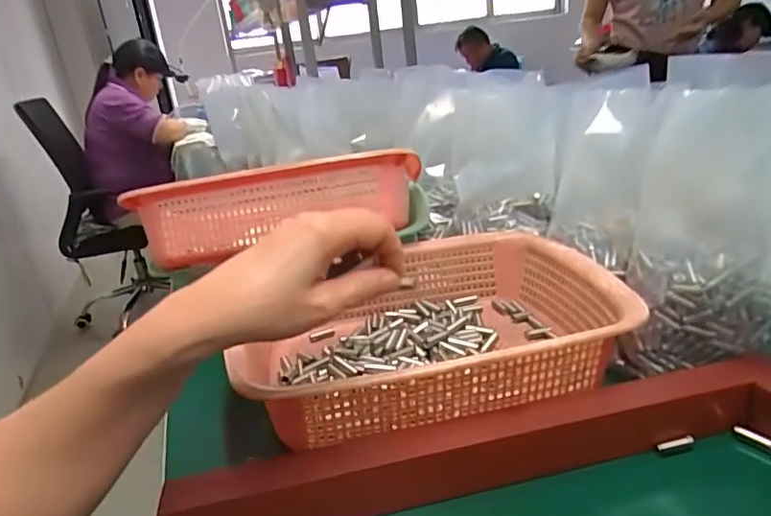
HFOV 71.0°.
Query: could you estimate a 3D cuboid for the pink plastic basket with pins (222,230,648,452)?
[{"bbox_3d":[0.033,0.057,0.442,0.290,0.074,0.222,-10,21,-7],"label":"pink plastic basket with pins"}]

